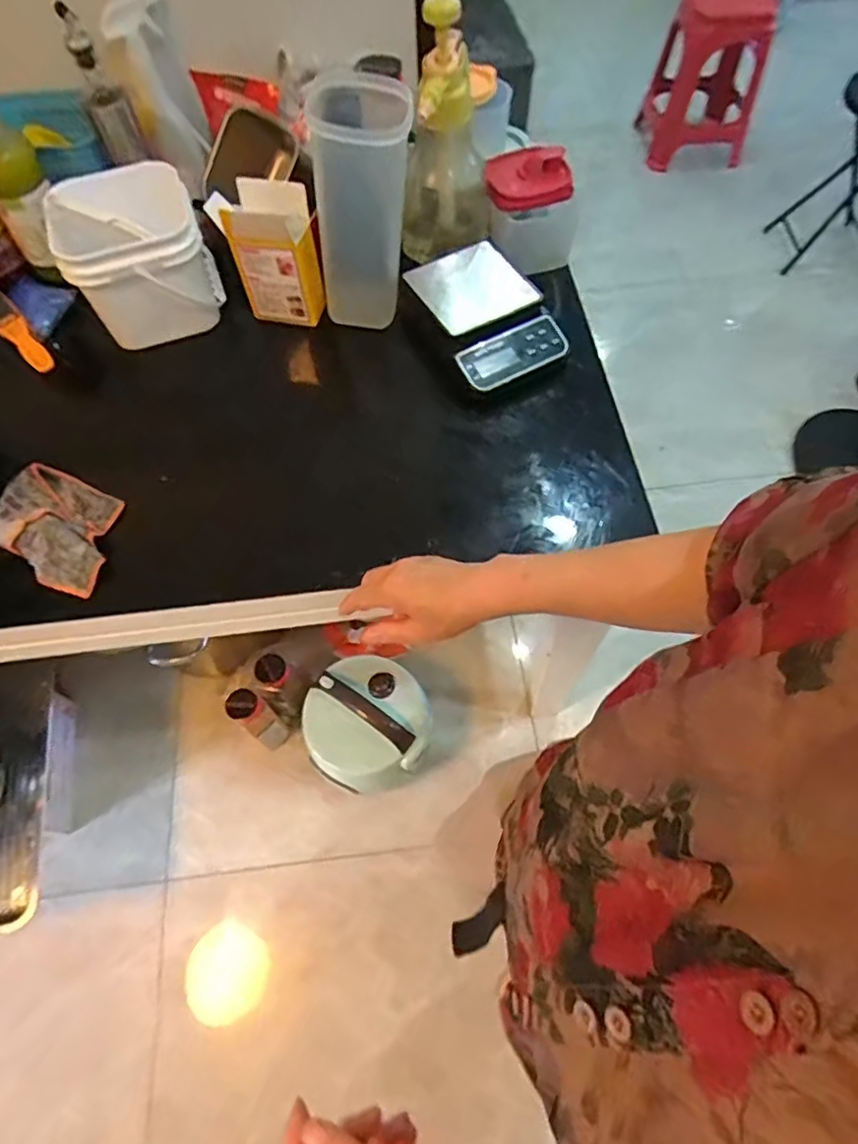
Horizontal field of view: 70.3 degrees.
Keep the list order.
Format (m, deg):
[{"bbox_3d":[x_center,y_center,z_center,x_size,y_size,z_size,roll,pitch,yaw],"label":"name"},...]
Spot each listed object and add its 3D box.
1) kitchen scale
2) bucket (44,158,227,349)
[{"bbox_3d":[0.081,-0.366,0.830,0.150,0.056,0.244,-17,62,-12],"label":"kitchen scale"},{"bbox_3d":[-0.388,-0.422,0.820,0.170,0.162,0.138,-16,63,-6],"label":"bucket"}]

